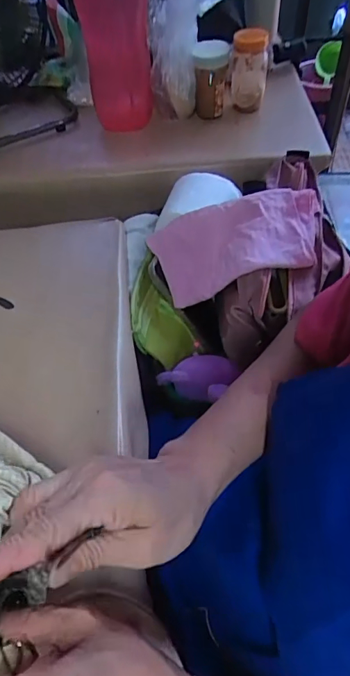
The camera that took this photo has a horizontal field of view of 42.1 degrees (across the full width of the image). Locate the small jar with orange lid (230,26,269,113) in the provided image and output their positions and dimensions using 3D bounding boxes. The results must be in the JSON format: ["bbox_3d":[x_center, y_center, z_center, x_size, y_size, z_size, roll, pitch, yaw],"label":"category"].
[{"bbox_3d":[0.125,-0.449,0.770,0.057,0.114,0.052,2,53,4],"label":"small jar with orange lid"}]

